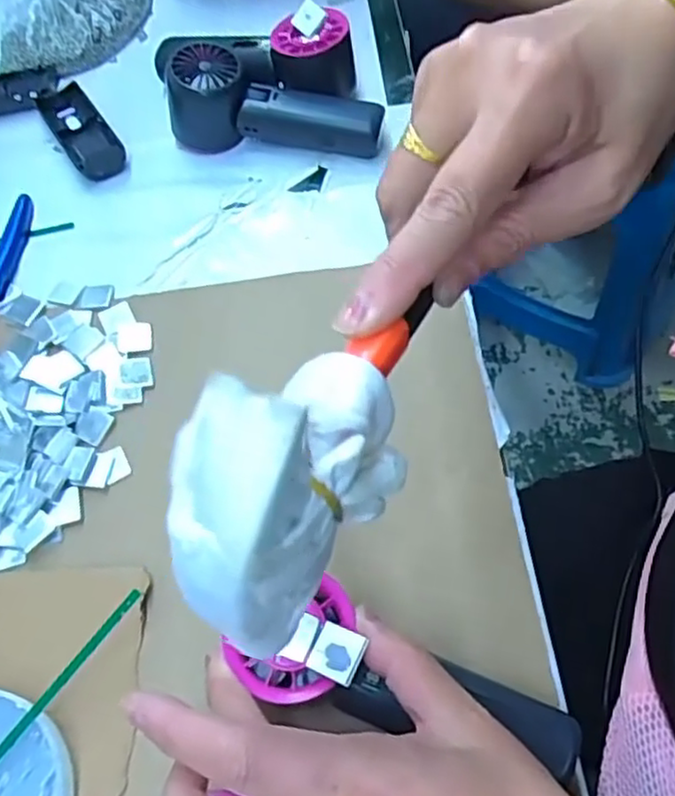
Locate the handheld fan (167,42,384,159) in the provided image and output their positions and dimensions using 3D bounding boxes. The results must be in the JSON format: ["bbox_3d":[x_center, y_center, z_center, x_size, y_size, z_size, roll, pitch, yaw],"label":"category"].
[{"bbox_3d":[-0.045,-0.212,0.491,0.153,0.057,0.051,5,62,7],"label":"handheld fan"}]

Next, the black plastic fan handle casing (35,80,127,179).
[{"bbox_3d":[-0.198,-0.206,0.522,0.035,0.015,0.108,-31,63,-13],"label":"black plastic fan handle casing"}]

